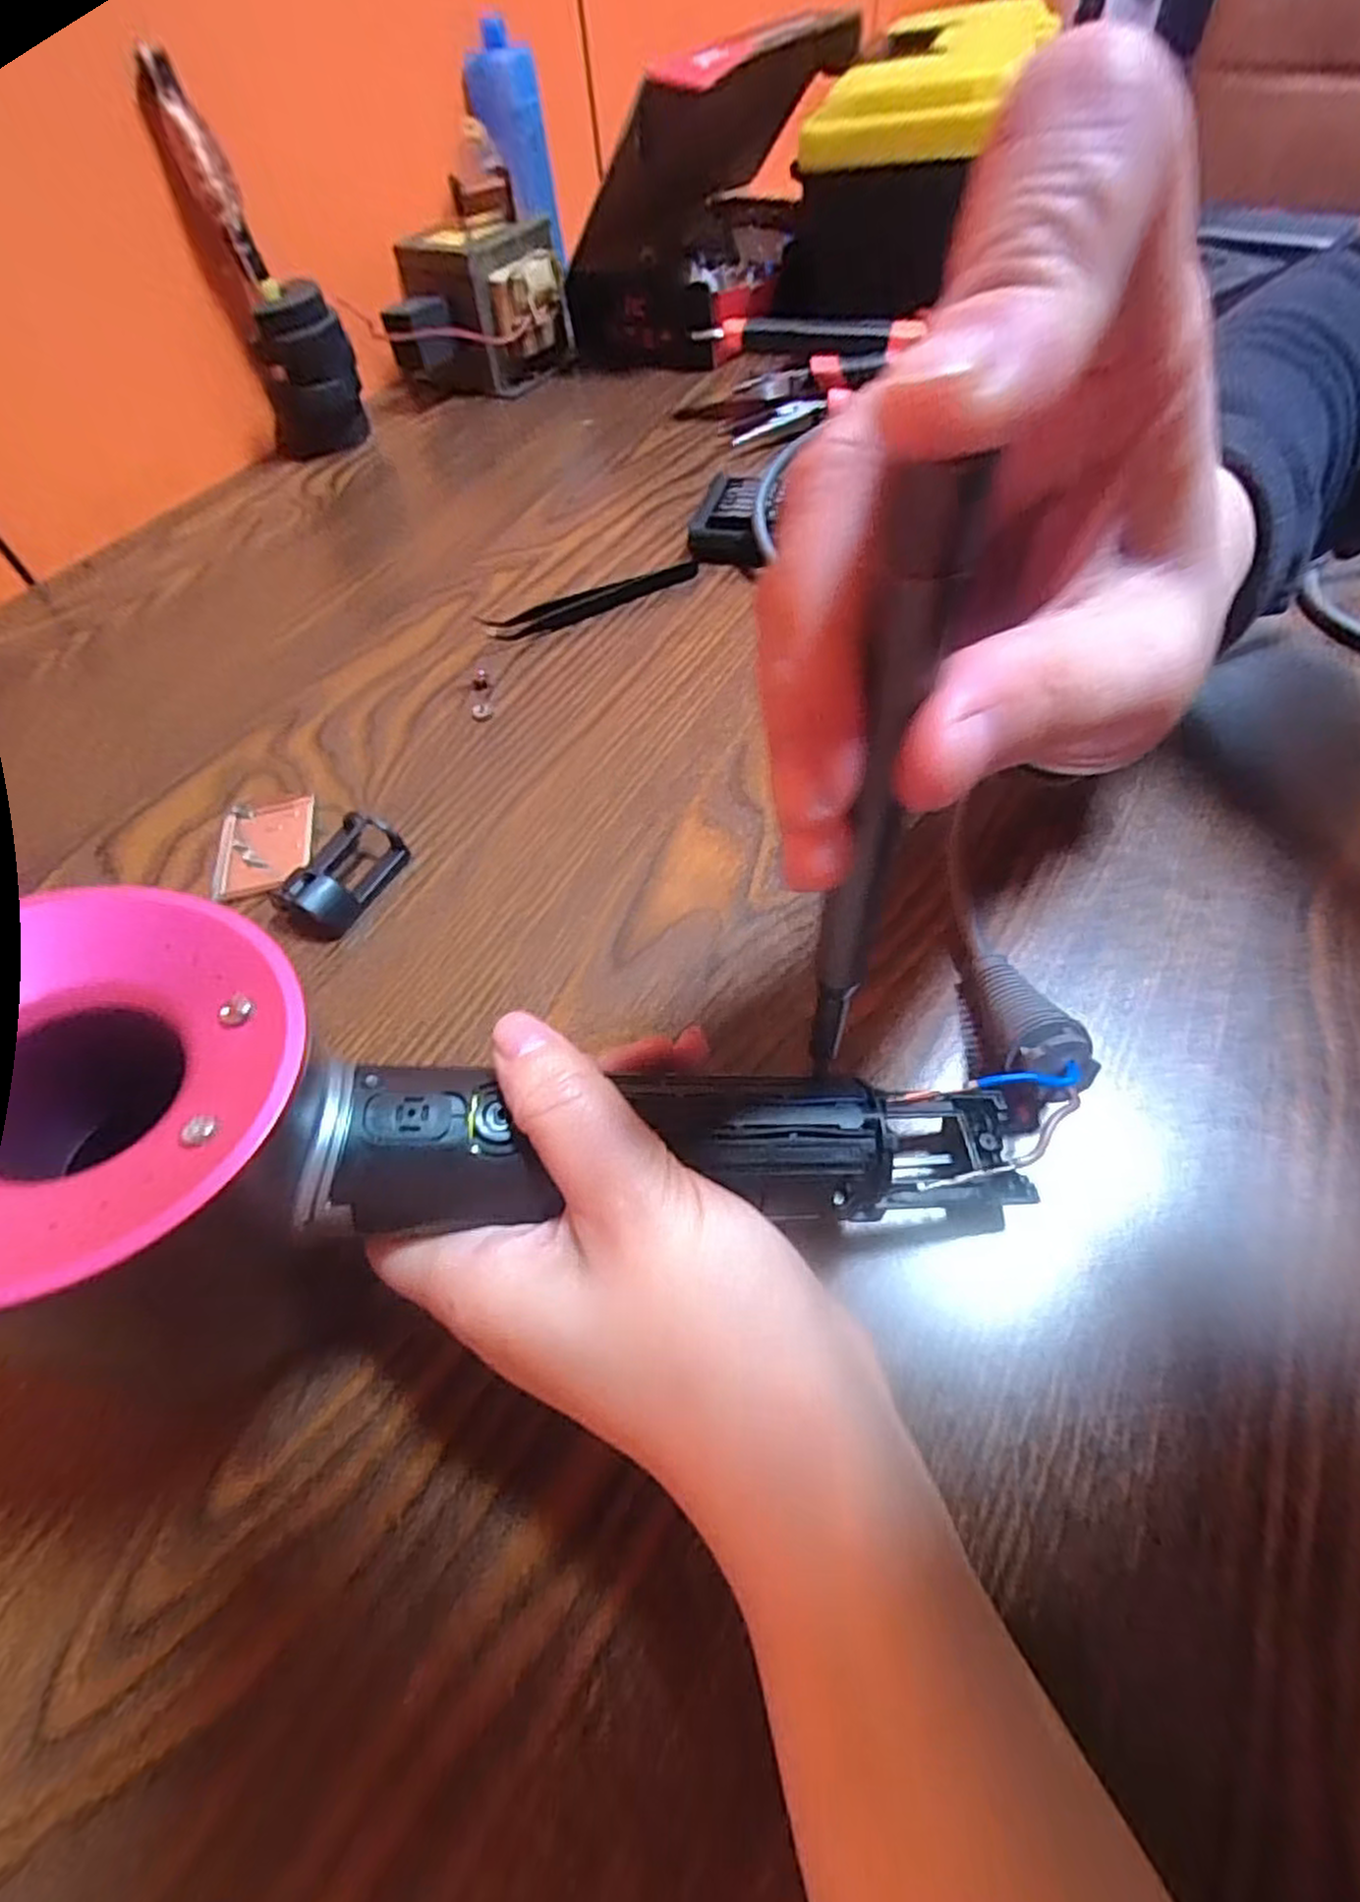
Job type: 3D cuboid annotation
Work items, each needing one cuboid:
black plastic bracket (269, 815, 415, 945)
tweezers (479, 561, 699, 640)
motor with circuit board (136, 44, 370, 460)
[{"bbox_3d":[-0.127,-0.029,0.272,0.031,0.017,0.048,20,59,17],"label":"black plastic bracket"},{"bbox_3d":[-0.043,-0.176,0.374,0.111,0.009,0.019,-19,56,-9],"label":"tweezers"},{"bbox_3d":[-0.247,-0.404,0.446,0.058,0.166,0.068,-23,57,-11],"label":"motor with circuit board"}]

